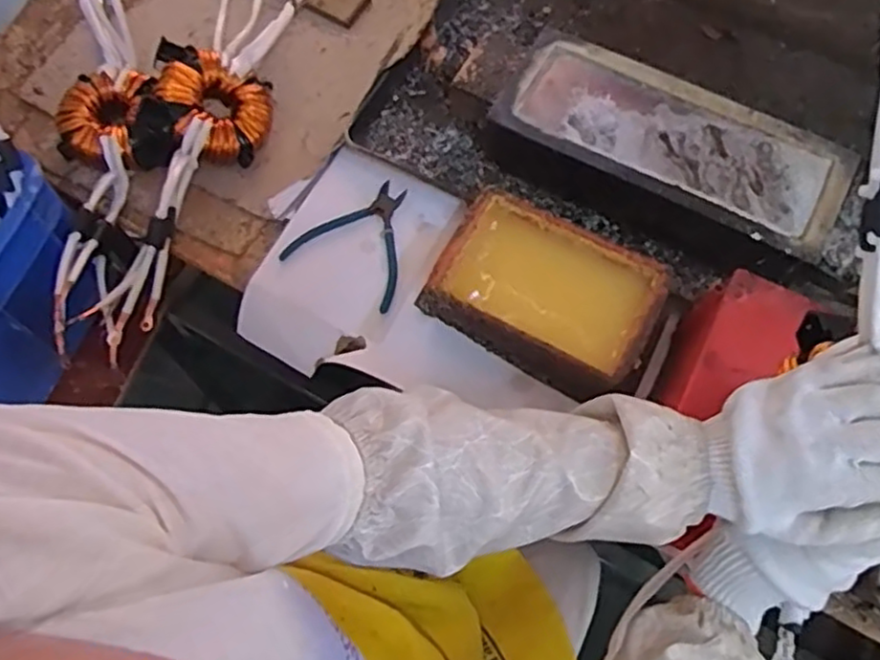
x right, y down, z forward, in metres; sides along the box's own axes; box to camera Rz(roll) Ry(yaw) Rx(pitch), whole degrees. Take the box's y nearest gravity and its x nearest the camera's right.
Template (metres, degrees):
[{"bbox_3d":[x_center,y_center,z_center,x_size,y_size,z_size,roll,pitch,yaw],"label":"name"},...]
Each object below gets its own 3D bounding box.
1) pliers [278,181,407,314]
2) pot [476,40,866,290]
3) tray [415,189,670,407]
[{"bbox_3d":[-0.081,-0.100,0.738,0.123,0.009,0.132,25,69,10],"label":"pliers"},{"bbox_3d":[0.230,-0.169,0.722,0.356,0.081,0.162,25,69,10],"label":"pot"},{"bbox_3d":[0.100,-0.036,0.677,0.212,0.062,0.141,27,69,11],"label":"tray"}]

